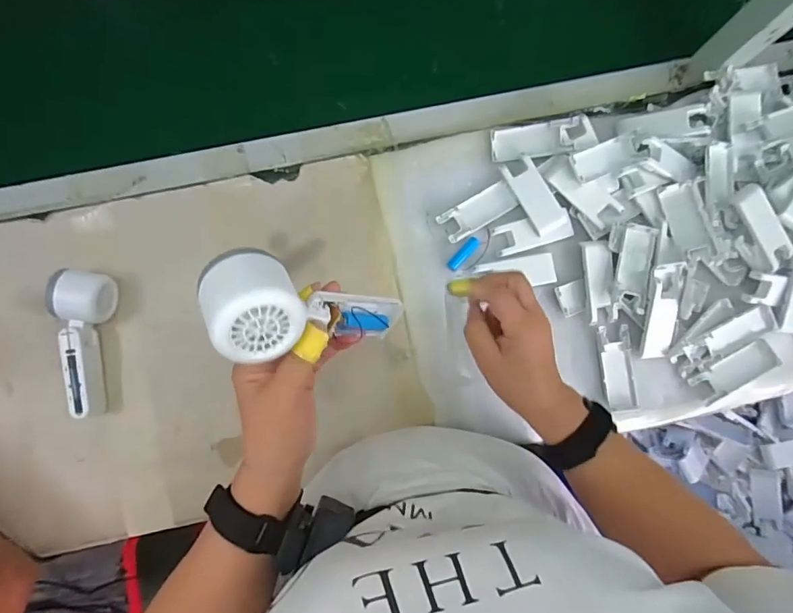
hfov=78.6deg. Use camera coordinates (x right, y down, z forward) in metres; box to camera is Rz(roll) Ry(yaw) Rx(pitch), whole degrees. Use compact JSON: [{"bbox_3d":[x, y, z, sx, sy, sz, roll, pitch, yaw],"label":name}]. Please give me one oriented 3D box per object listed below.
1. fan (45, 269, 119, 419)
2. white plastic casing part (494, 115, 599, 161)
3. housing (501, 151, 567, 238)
[{"bbox_3d":[-0.366,0.044,0.568,0.055,0.056,0.167,-1,84,-2],"label":"fan"},{"bbox_3d":[0.179,-0.206,0.595,0.122,0.011,0.041,-5,84,11],"label":"white plastic casing part"},{"bbox_3d":[0.173,-0.139,0.609,0.040,0.015,0.098,-29,86,9],"label":"housing"}]

